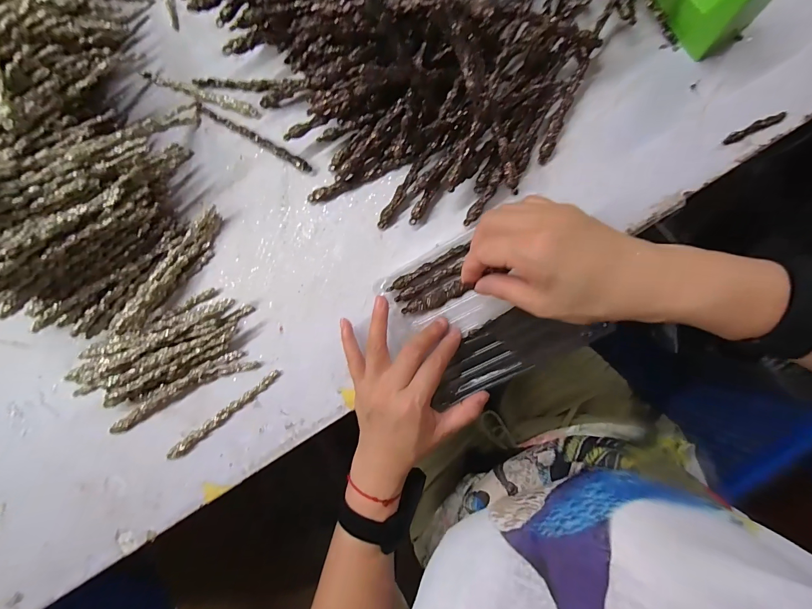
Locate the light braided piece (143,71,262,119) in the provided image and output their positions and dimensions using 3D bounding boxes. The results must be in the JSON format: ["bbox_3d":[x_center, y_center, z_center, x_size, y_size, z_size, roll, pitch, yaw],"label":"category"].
[{"bbox_3d":[-0.228,-0.234,0.400,0.151,0.008,0.014,22,92,8],"label":"light braided piece"}]

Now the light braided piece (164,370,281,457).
[{"bbox_3d":[-0.196,0.118,0.386,0.155,0.016,0.014,-39,84,6],"label":"light braided piece"}]

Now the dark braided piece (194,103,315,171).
[{"bbox_3d":[-0.164,-0.180,0.388,0.148,0.004,0.010,31,94,7],"label":"dark braided piece"}]

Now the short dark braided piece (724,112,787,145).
[{"bbox_3d":[0.311,-0.158,0.322,0.051,0.008,0.009,-24,88,8],"label":"short dark braided piece"}]

